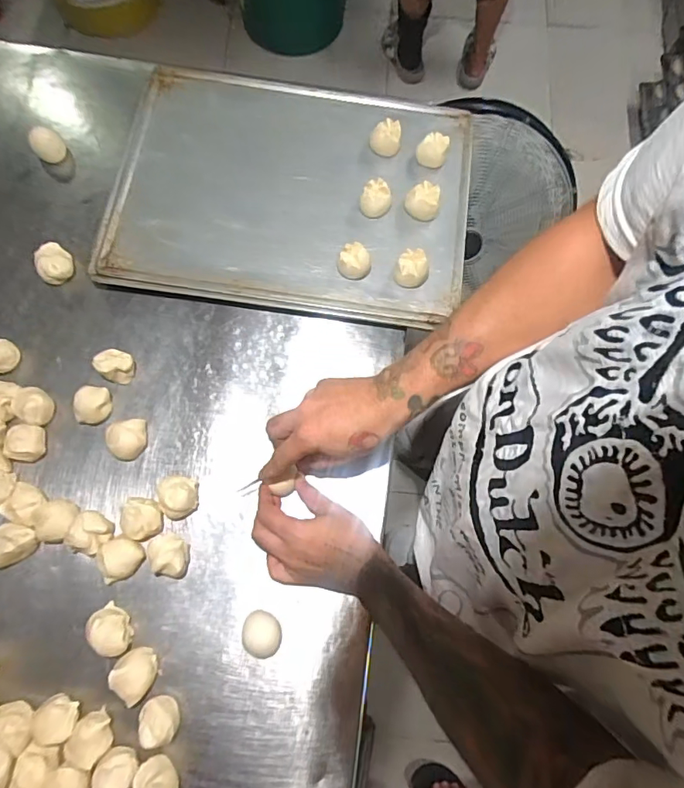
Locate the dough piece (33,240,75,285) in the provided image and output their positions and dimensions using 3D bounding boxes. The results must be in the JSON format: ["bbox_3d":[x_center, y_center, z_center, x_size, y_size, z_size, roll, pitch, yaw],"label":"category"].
[{"bbox_3d":[-0.359,-0.160,0.609,0.044,0.036,0.043,0,74,-1],"label":"dough piece"}]

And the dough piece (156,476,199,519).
[{"bbox_3d":[-0.181,0.112,0.537,0.040,0.033,0.046,-29,77,-9],"label":"dough piece"}]

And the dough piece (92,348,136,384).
[{"bbox_3d":[-0.268,-0.033,0.577,0.037,0.036,0.037,0,74,-1],"label":"dough piece"}]

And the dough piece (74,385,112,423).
[{"bbox_3d":[-0.288,0.013,0.565,0.035,0.032,0.041,9,74,1],"label":"dough piece"}]

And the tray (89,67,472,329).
[{"bbox_3d":[-0.063,-0.271,0.645,0.463,0.043,0.337,8,74,1],"label":"tray"}]

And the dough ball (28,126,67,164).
[{"bbox_3d":[-0.394,-0.333,0.649,0.038,0.029,0.048,-30,77,-9],"label":"dough ball"}]

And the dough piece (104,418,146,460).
[{"bbox_3d":[-0.247,0.052,0.554,0.043,0.026,0.044,0,74,-1],"label":"dough piece"}]

